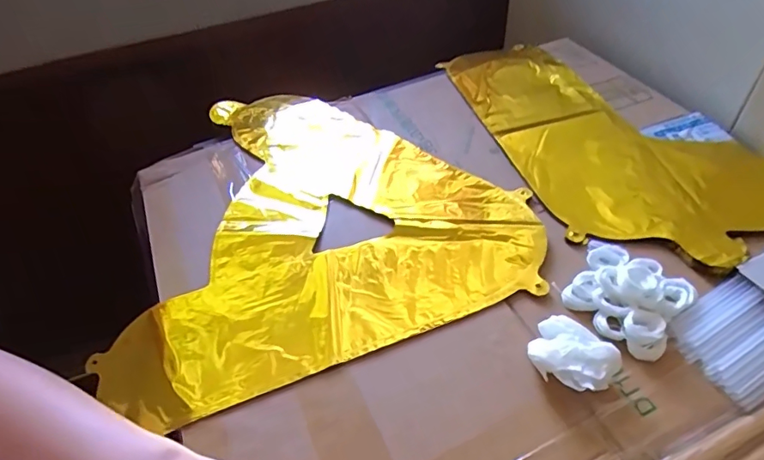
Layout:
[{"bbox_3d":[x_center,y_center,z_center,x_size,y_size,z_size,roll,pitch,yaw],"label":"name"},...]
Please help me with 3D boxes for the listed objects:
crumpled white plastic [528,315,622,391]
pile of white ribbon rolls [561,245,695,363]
[{"bbox_3d":[0.128,0.086,0.335,0.045,0.025,0.053,-36,55,-27],"label":"crumpled white plastic"},{"bbox_3d":[0.186,0.043,0.368,0.075,0.022,0.082,32,56,29],"label":"pile of white ribbon rolls"}]

